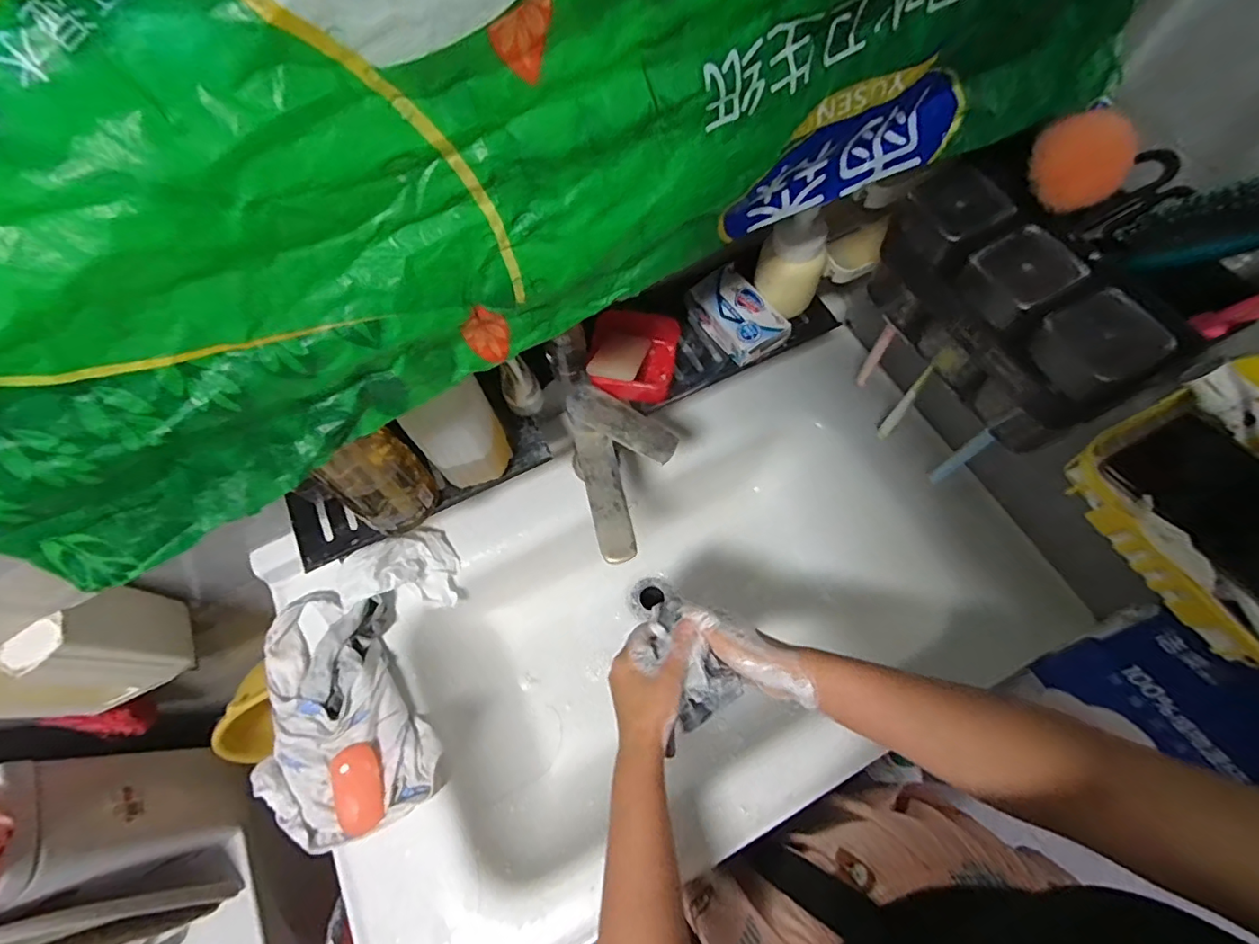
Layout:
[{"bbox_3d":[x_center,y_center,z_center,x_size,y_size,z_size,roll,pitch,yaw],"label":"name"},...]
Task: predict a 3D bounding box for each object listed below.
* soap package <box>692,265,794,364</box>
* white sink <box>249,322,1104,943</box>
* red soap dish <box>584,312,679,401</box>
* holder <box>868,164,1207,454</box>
[{"bbox_3d":[0.117,-0.163,0.565,0.062,0.041,0.100,-30,70,-12],"label":"soap package"},{"bbox_3d":[0.059,0.174,0.666,0.789,0.170,0.449,-25,69,-10],"label":"white sink"},{"bbox_3d":[0.004,-0.116,0.550,0.088,0.039,0.102,6,67,3],"label":"red soap dish"},{"bbox_3d":[0.298,-0.129,0.439,0.076,0.116,0.212,-27,69,-10],"label":"holder"}]

